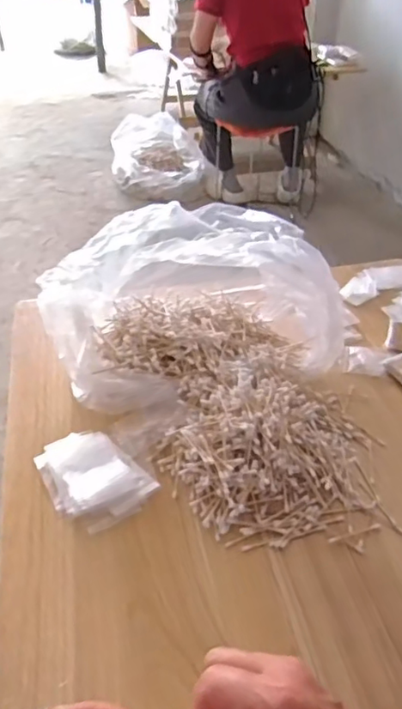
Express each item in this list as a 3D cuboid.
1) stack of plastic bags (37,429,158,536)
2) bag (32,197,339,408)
[{"bbox_3d":[-0.141,0.150,0.724,0.160,0.021,0.107,32,48,33],"label":"stack of plastic bags"},{"bbox_3d":[-0.026,-0.085,0.883,0.396,0.176,0.308,-13,40,-17],"label":"bag"}]

